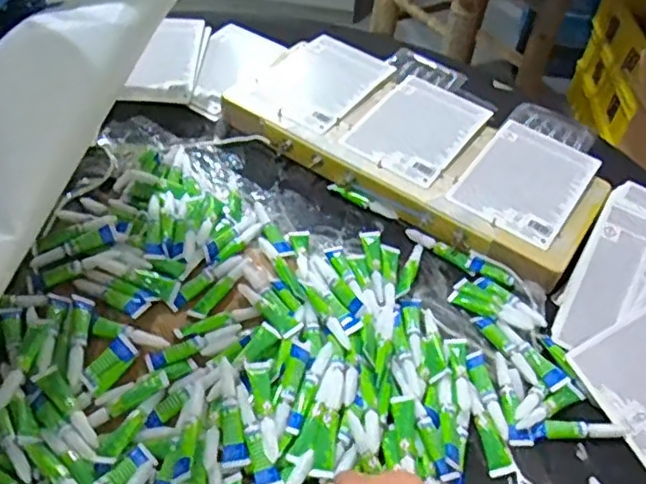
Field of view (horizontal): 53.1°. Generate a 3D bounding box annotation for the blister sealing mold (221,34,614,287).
[{"bbox_3d":[0.105,-0.116,0.752,0.427,0.042,0.206,30,50,20],"label":"blister sealing mold"}]

